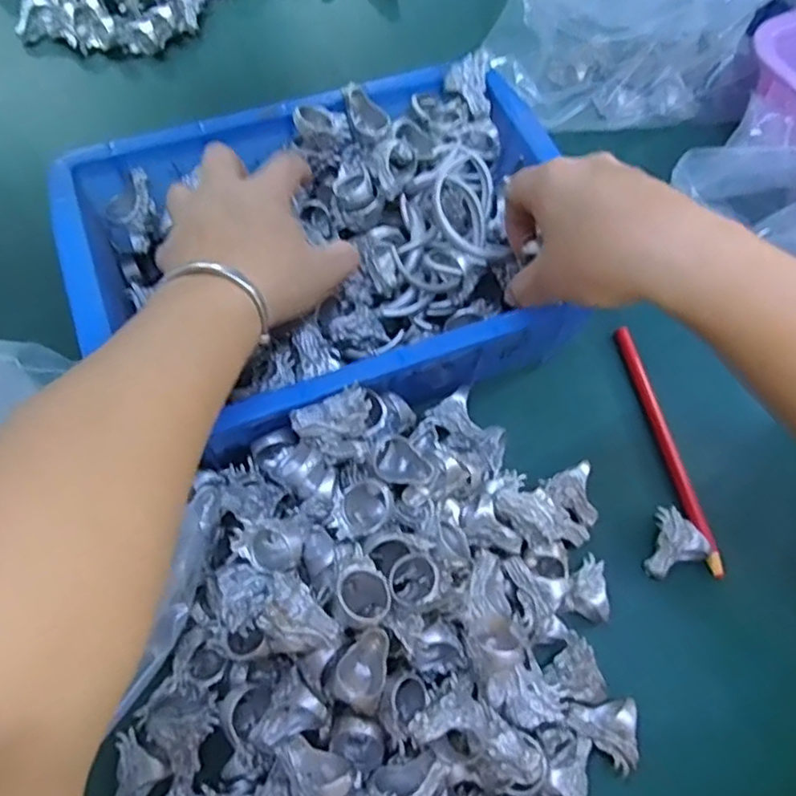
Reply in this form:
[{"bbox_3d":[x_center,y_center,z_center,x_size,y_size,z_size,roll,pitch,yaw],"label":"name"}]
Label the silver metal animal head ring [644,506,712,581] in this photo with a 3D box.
[{"bbox_3d":[0.161,0.089,0.374,0.036,0.024,0.035,1,68,-3],"label":"silver metal animal head ring"}]

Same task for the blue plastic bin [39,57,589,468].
[{"bbox_3d":[-0.038,-0.092,0.400,0.294,0.076,0.207,-20,70,-11],"label":"blue plastic bin"}]

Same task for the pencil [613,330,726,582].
[{"bbox_3d":[0.174,0.028,0.406,0.010,0.010,0.169,-10,66,-7],"label":"pencil"}]

